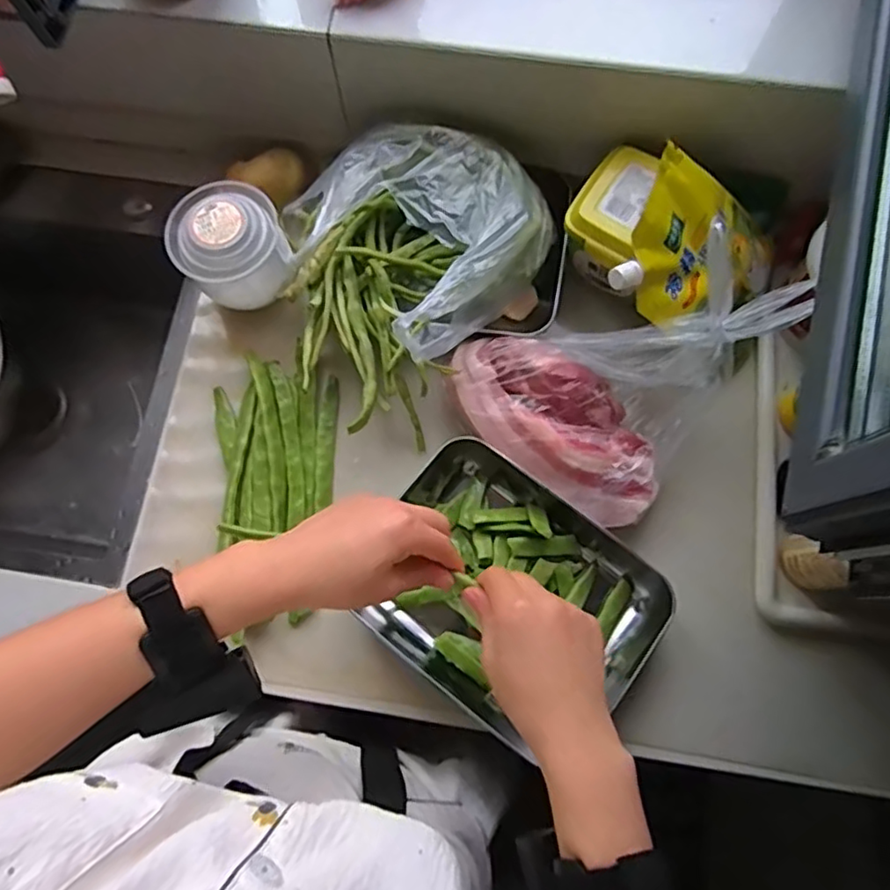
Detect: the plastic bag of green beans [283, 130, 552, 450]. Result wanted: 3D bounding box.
[{"bbox_3d":[-0.043,-0.186,0.580,0.211,0.115,0.272,36,80,10],"label":"plastic bag of green beans"}]

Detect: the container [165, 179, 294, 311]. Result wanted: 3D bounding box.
[{"bbox_3d":[-0.209,-0.197,0.609,0.102,0.075,0.102,0,76,2],"label":"container"}]

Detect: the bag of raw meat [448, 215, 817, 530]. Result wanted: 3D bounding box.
[{"bbox_3d":[0.148,-0.084,0.562,0.218,0.120,0.242,37,80,10],"label":"bag of raw meat"}]

